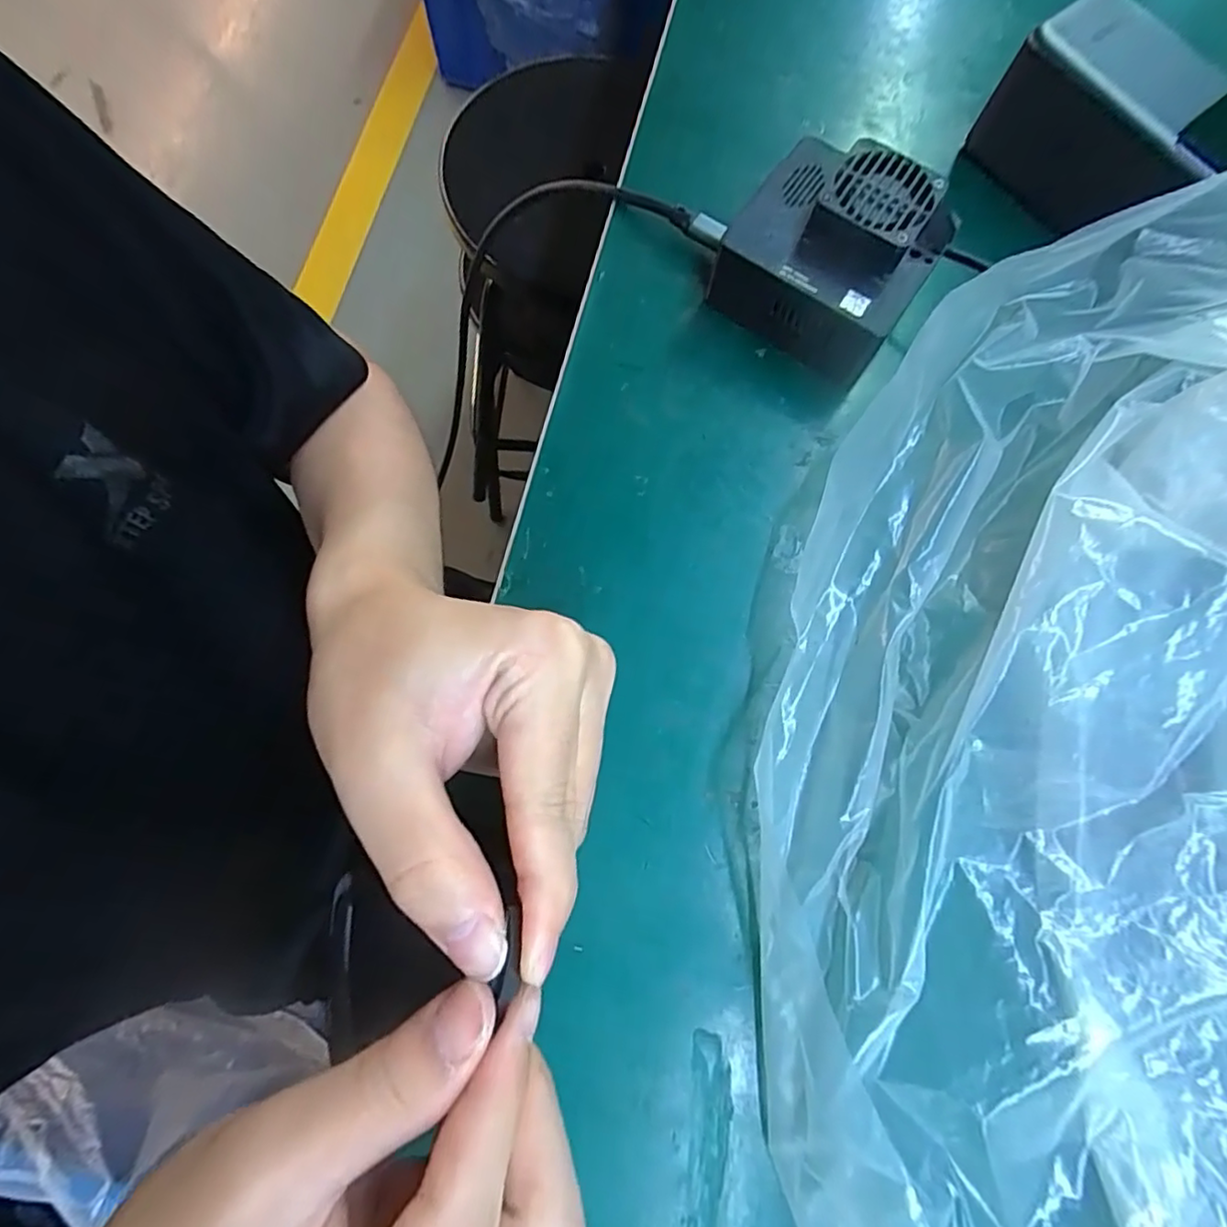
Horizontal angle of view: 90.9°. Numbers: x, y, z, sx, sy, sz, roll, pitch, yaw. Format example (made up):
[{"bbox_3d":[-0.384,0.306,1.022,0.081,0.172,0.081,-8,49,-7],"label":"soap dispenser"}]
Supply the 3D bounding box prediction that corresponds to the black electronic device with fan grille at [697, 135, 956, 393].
[{"bbox_3d":[0.090,-0.148,0.249,0.075,0.046,0.067,35,78,8],"label":"black electronic device with fan grille"}]

